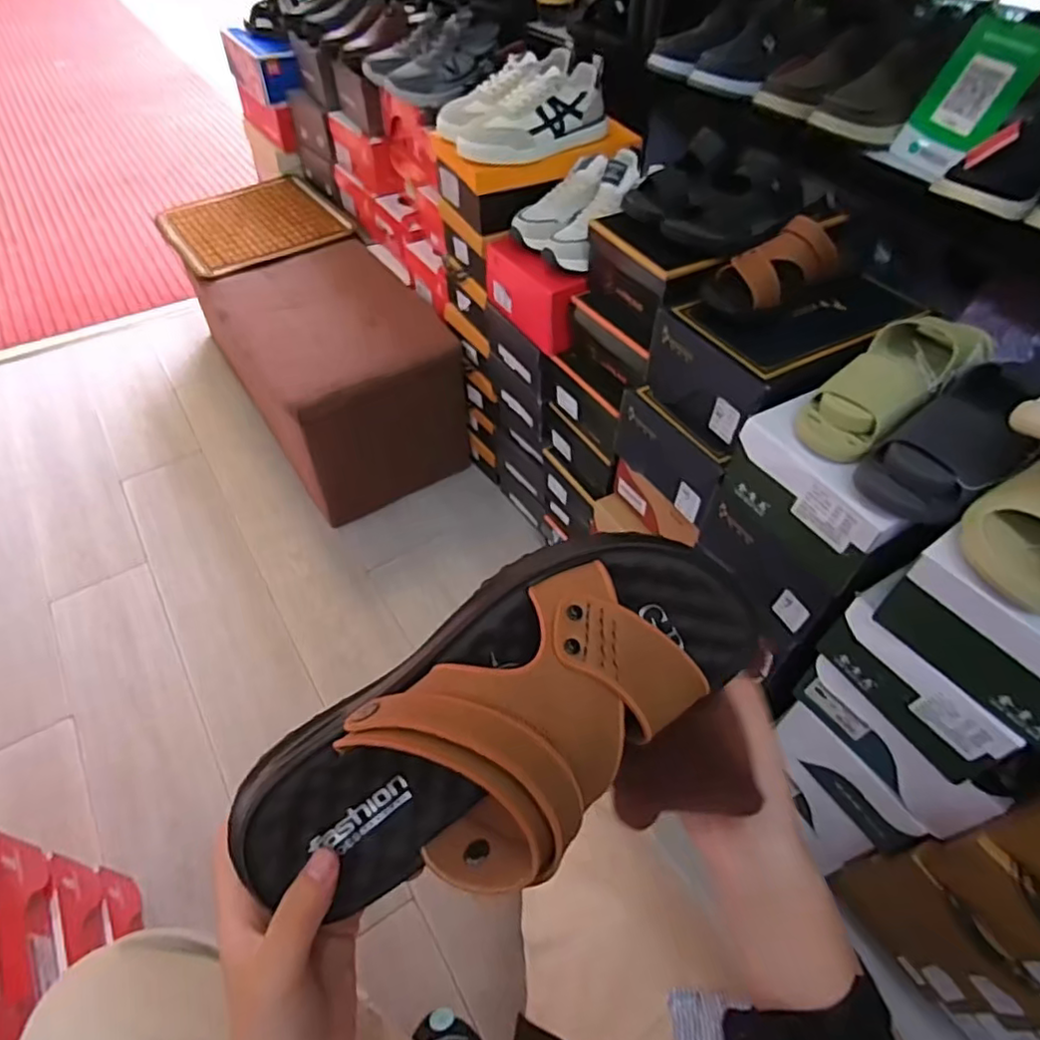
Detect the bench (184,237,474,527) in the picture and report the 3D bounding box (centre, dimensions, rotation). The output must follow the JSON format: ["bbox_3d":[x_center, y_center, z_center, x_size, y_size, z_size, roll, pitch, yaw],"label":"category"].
[{"bbox_3d":[-0.445,-0.352,1.578,0.403,0.400,0.566,-26,54,-23],"label":"bench"}]

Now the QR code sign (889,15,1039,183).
[{"bbox_3d":[0.559,-0.526,0.785,0.023,0.175,0.135,10,42,-33],"label":"QR code sign"}]

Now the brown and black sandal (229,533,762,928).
[{"bbox_3d":[-0.008,0.089,0.267,0.246,0.090,0.095,-32,94,-8],"label":"brown and black sandal"}]

